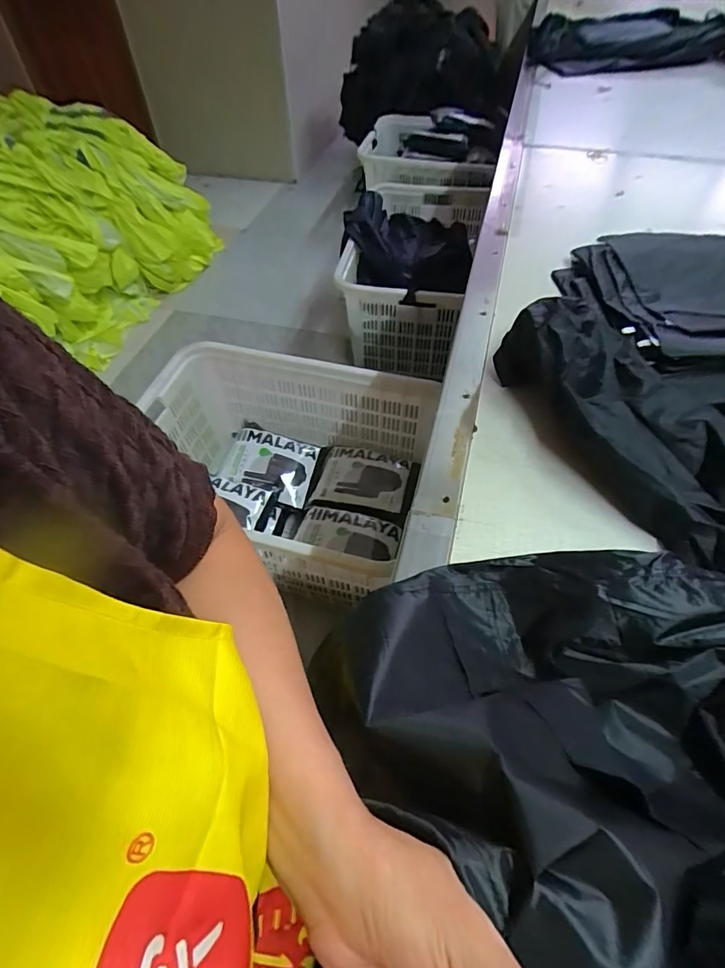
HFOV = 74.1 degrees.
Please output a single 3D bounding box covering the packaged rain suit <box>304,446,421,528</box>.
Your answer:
[{"bbox_3d":[0.001,-0.005,1.415,0.309,0.054,0.244,10,55,9],"label":"packaged rain suit"}]

